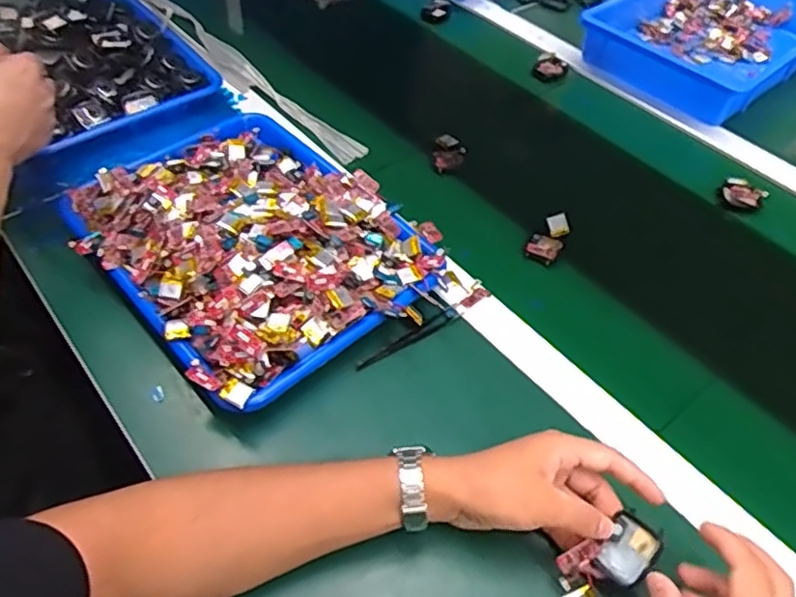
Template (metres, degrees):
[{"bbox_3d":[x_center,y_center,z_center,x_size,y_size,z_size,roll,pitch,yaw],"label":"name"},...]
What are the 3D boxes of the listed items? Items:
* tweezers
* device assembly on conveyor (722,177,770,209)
[{"bbox_3d":[0.009,0.039,0.593,0.109,0.014,0.011,-29,56,-22],"label":"tweezers"},{"bbox_3d":[0.397,-0.121,0.736,0.037,0.011,0.043,-34,58,-25],"label":"device assembly on conveyor"}]

